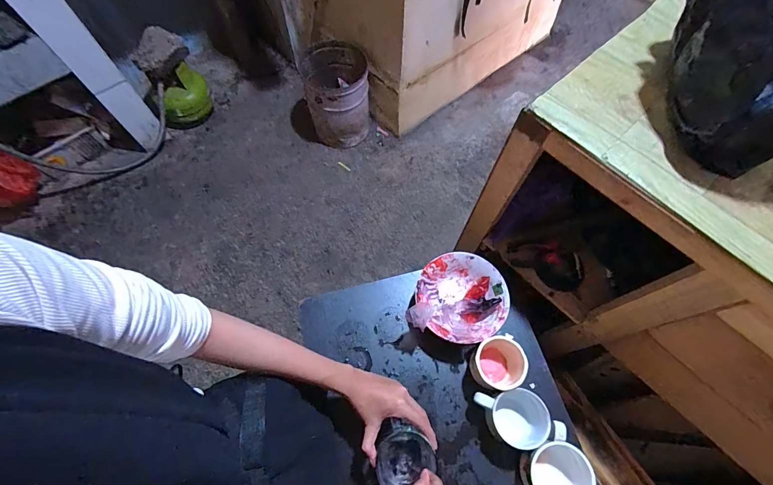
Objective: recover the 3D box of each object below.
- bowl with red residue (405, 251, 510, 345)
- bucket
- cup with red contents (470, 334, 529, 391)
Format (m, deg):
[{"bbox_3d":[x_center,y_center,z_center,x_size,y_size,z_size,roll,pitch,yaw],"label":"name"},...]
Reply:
[{"bbox_3d":[0.127,0.096,0.625,0.152,0.076,0.153,13,65,7],"label":"bowl with red residue"},{"bbox_3d":[-0.212,-0.628,1.588,0.270,0.313,0.302,-8,64,-3],"label":"bucket"},{"bbox_3d":[0.174,0.195,0.573,0.069,0.080,0.075,0,64,1],"label":"cup with red contents"}]

